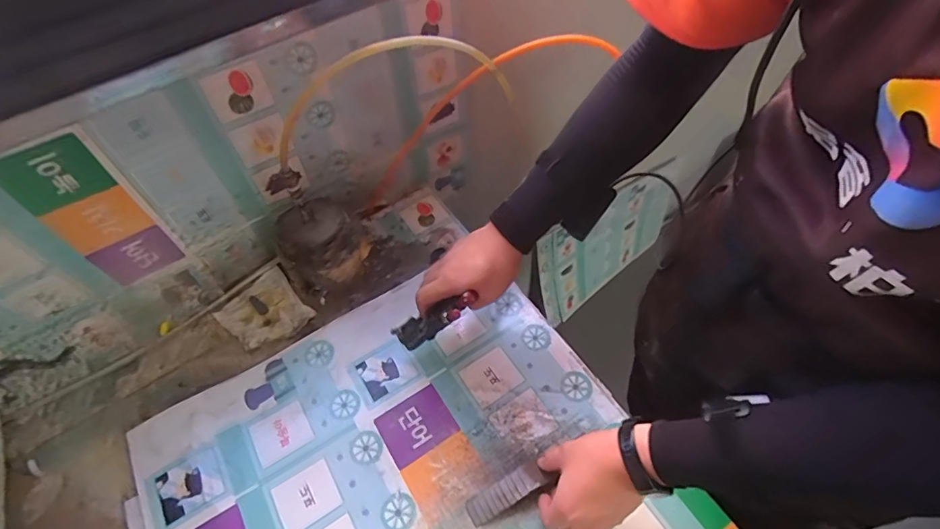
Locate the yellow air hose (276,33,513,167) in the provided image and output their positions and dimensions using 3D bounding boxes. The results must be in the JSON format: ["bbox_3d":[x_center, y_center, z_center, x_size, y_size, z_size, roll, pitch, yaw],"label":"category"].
[{"bbox_3d":[-0.076,-0.195,0.526,0.300,0.127,0.027,-25,58,-13],"label":"yellow air hose"}]

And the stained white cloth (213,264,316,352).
[{"bbox_3d":[-0.291,0.066,0.669,0.103,0.020,0.105,-38,62,-21],"label":"stained white cloth"}]

